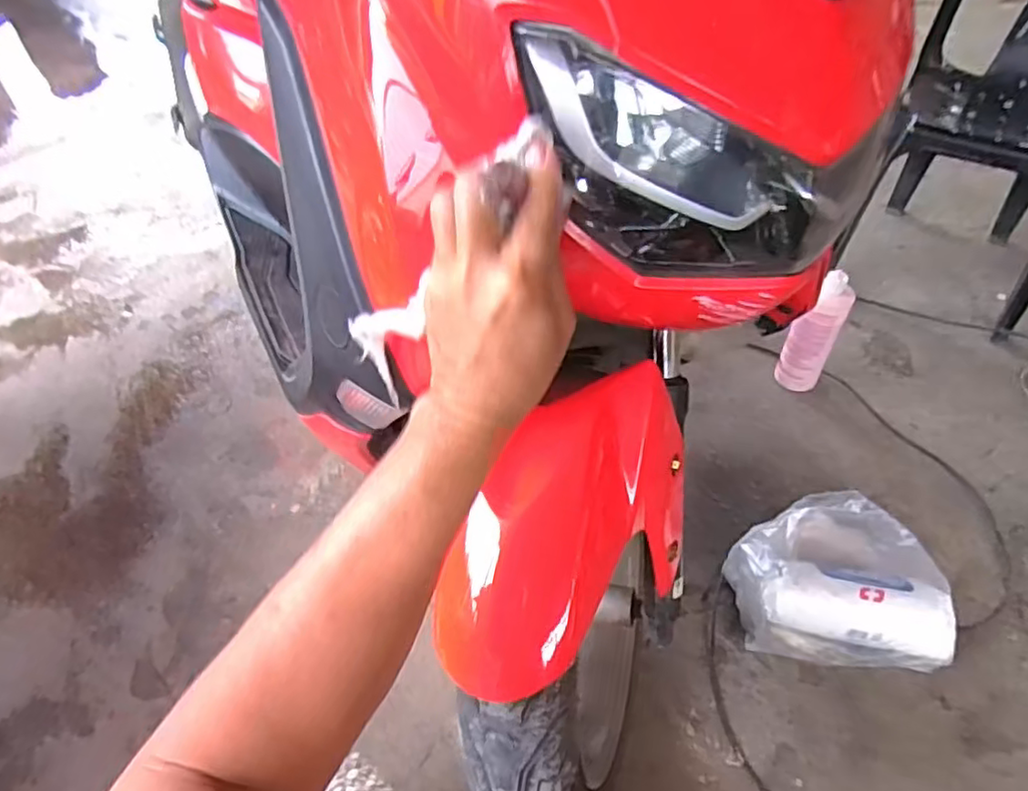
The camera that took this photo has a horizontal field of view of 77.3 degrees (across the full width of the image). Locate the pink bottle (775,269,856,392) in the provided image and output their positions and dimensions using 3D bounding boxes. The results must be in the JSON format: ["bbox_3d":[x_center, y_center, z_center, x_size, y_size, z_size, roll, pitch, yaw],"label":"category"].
[{"bbox_3d":[0.547,-0.111,1.176,0.083,0.225,0.068,21,51,20],"label":"pink bottle"}]

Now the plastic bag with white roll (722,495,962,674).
[{"bbox_3d":[0.448,0.248,0.908,0.265,0.124,0.234,3,47,5],"label":"plastic bag with white roll"}]

